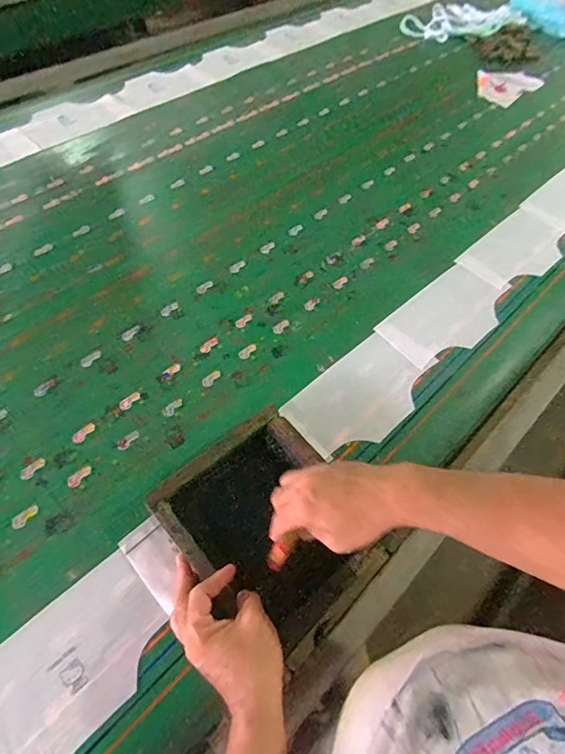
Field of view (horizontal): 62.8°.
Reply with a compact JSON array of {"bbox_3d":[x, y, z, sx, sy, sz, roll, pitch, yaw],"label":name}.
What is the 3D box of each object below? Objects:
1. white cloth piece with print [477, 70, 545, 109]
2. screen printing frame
[{"bbox_3d":[0.617,-0.818,1.289,0.142,0.011,0.201,40,63,20],"label":"white cloth piece with print"},{"bbox_3d":[-0.011,0.184,0.572,0.204,0.034,0.252,-35,66,-23],"label":"screen printing frame"}]

